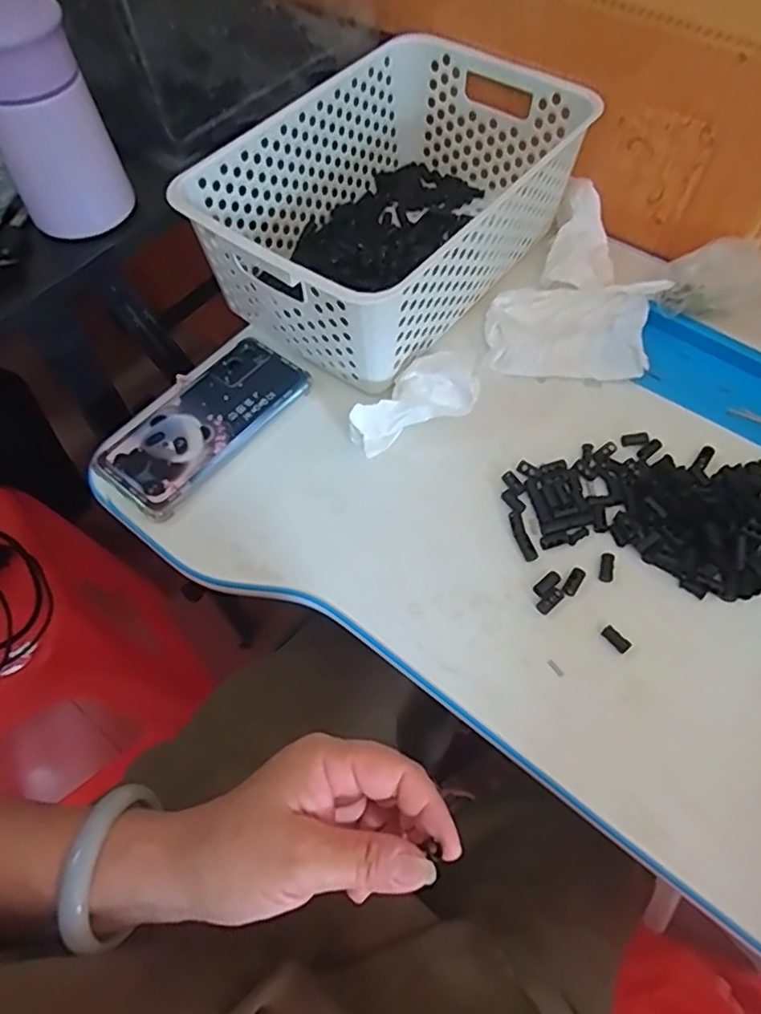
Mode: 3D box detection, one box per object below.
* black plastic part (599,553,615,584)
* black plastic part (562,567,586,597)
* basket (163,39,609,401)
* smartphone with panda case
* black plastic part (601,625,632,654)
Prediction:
[{"bbox_3d":[0.148,0.039,0.403,0.009,0.004,0.021,13,62,9],"label":"black plastic part"},{"bbox_3d":[0.125,0.048,0.398,0.009,0.004,0.021,29,66,16],"label":"black plastic part"},{"bbox_3d":[0.012,-0.254,0.506,0.199,0.101,0.304,31,66,17],"label":"basket"},{"bbox_3d":[-0.132,-0.064,0.466,0.071,0.013,0.159,35,68,19],"label":"smartphone with panda case"},{"bbox_3d":[0.145,0.081,0.381,0.008,0.005,0.017,-39,67,-18],"label":"black plastic part"}]

